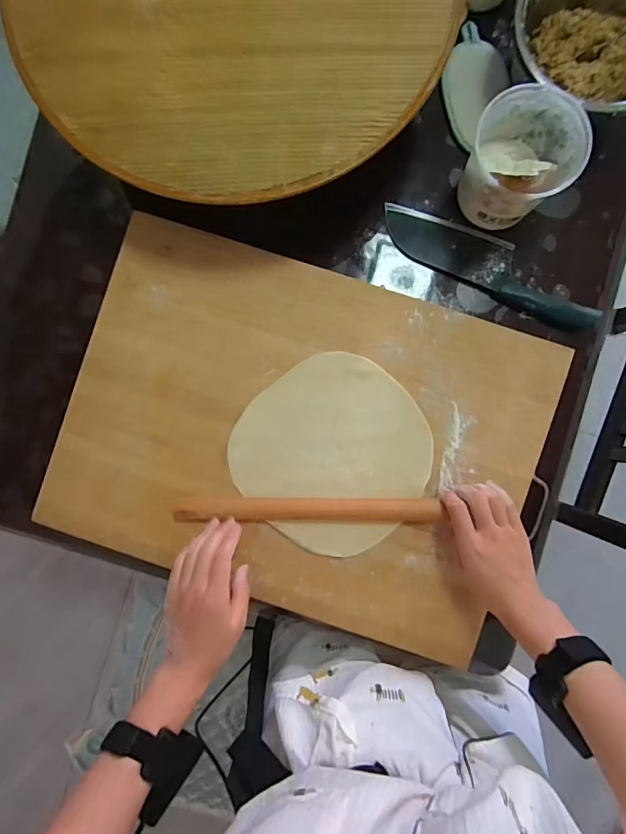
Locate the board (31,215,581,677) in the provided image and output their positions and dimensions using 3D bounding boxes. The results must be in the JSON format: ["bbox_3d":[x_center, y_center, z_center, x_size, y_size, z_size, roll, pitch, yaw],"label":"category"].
[{"bbox_3d":[-0.016,0.027,0.518,0.558,0.022,0.402,19,90,1],"label":"board"}]

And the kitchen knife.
[{"bbox_3d":[0.221,-0.188,0.523,0.284,0.025,0.067,28,90,1],"label":"kitchen knife"}]

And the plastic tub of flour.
[{"bbox_3d":[0.227,-0.285,0.477,0.101,0.106,0.109,0,90,1],"label":"plastic tub of flour"}]

